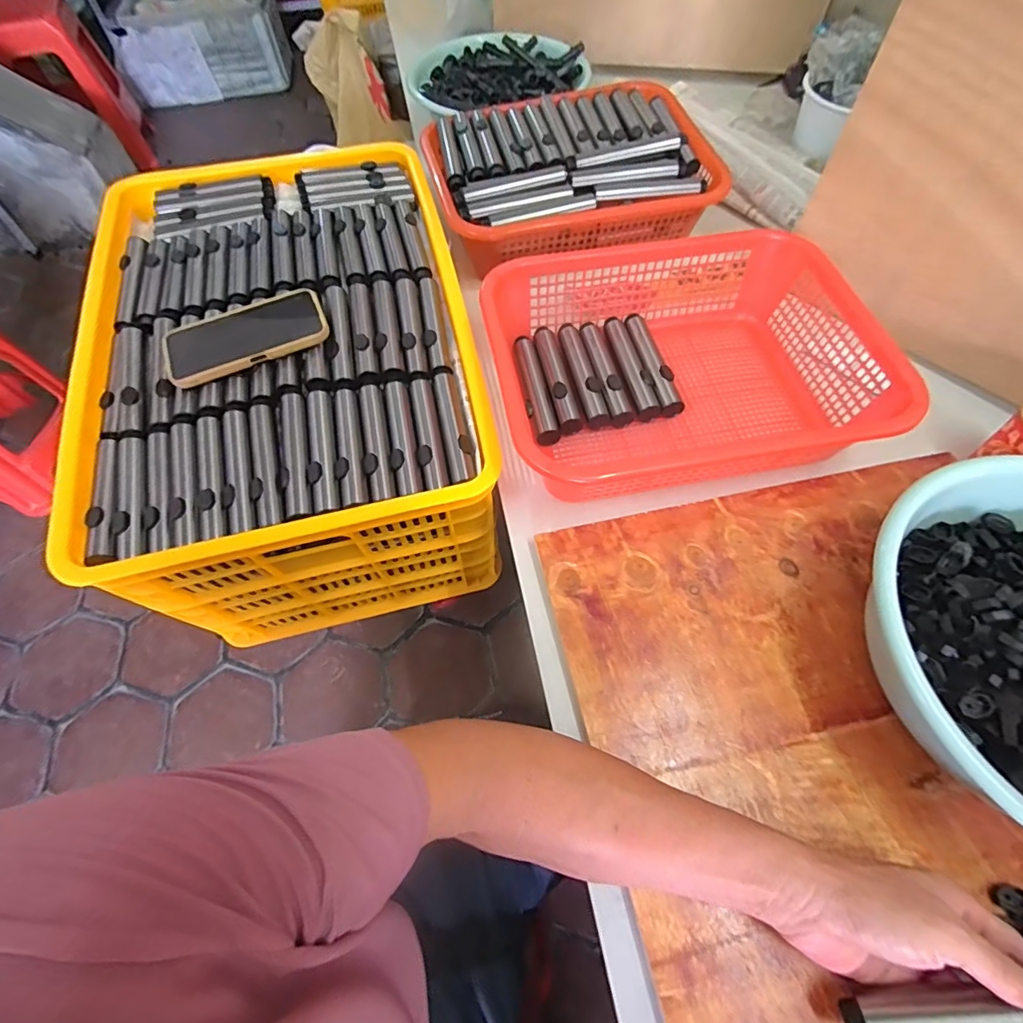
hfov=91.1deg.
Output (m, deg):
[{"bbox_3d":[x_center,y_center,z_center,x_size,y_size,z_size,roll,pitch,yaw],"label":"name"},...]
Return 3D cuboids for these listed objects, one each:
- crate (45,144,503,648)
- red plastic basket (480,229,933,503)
[{"bbox_3d":[-0.274,-0.167,0.715,0.419,0.316,0.591,-13,62,-5],"label":"crate"},{"bbox_3d":[0.179,-0.159,0.552,0.387,0.099,0.296,-8,61,-3],"label":"red plastic basket"}]

